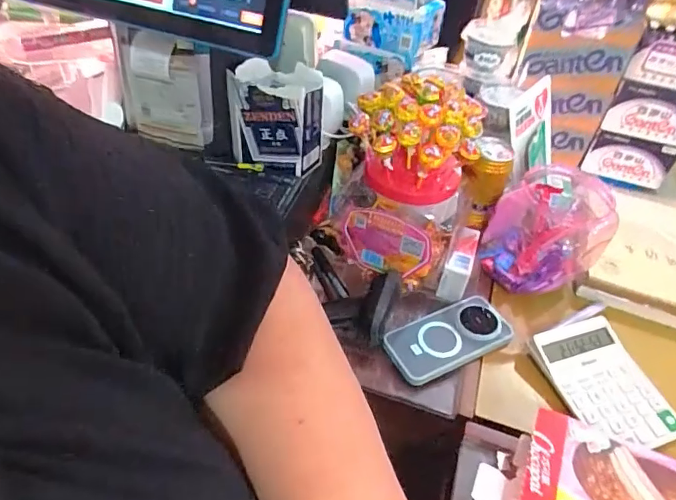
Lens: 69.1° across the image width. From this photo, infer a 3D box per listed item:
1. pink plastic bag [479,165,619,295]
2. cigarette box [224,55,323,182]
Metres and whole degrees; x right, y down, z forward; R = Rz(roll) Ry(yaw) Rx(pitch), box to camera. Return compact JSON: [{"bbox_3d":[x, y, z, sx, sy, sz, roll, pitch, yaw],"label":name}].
[{"bbox_3d":[0.299,-0.031,0.697,0.149,0.145,0.122,-8,46,-12],"label":"pink plastic bag"},{"bbox_3d":[-0.082,-0.181,0.668,0.110,0.126,0.083,15,46,10],"label":"cigarette box"}]

